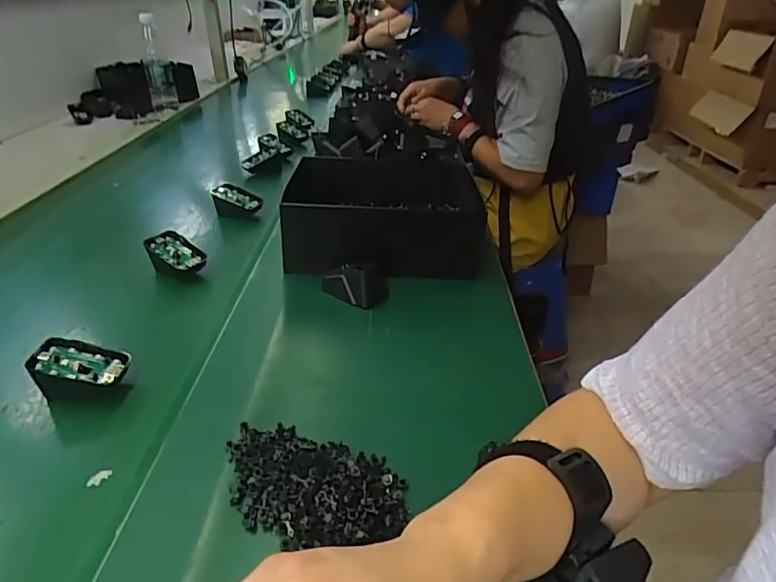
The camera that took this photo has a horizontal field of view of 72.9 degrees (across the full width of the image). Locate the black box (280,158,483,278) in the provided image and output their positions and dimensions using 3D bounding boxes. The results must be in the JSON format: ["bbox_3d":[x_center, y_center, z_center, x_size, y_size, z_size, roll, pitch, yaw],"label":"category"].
[{"bbox_3d":[-0.011,-0.104,0.698,0.253,0.095,0.225,-6,30,-8],"label":"black box"}]

